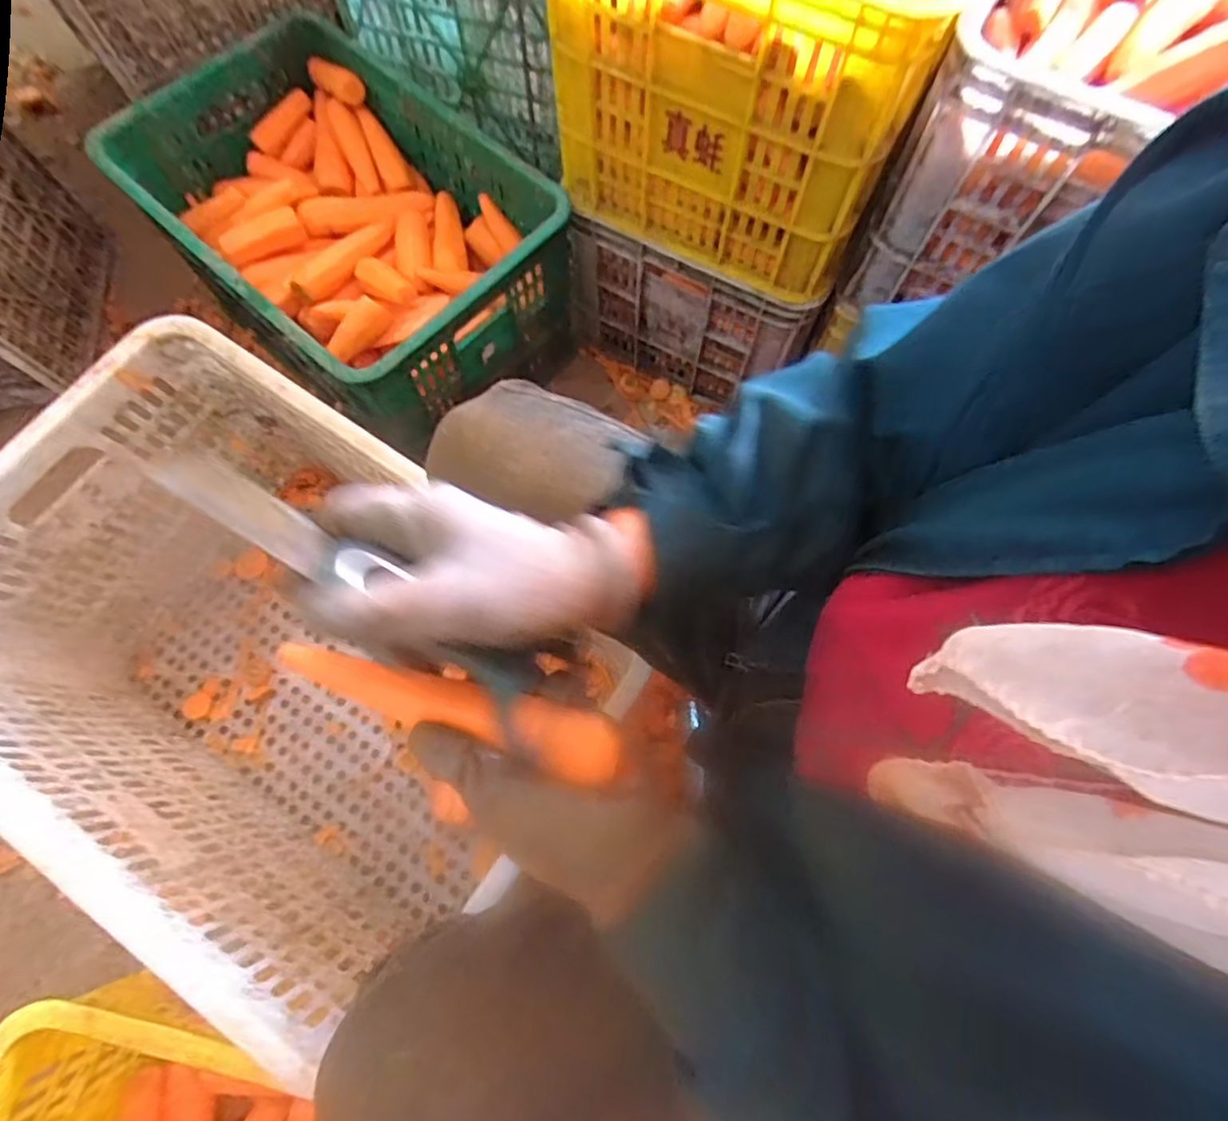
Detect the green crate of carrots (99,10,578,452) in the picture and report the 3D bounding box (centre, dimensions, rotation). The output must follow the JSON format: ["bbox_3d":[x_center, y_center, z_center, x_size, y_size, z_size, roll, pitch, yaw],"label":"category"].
[{"bbox_3d":[-0.366,-0.474,0.868,0.610,0.222,0.393,41,77,11],"label":"green crate of carrots"}]

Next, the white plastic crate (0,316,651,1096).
[{"bbox_3d":[-0.348,0.101,0.687,0.576,0.346,0.417,33,76,9],"label":"white plastic crate"}]

